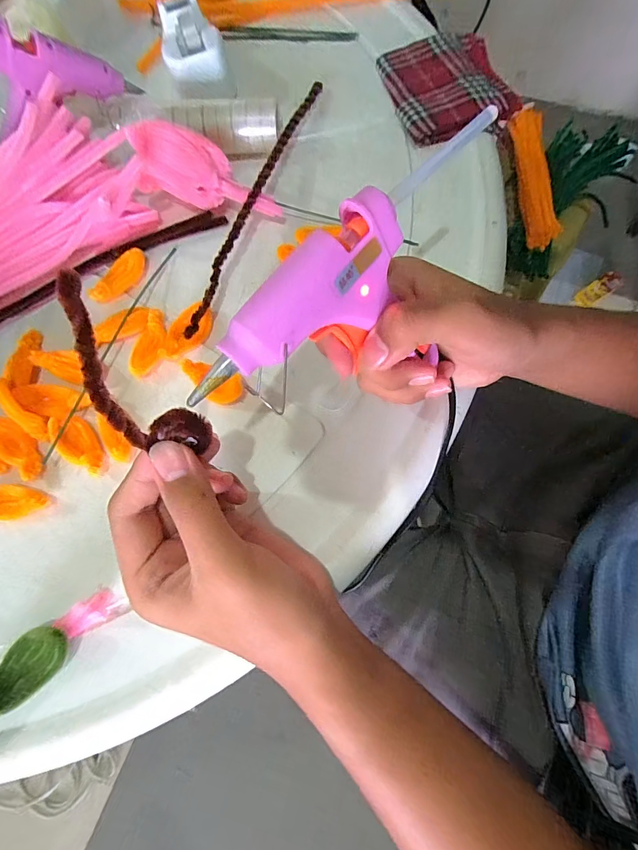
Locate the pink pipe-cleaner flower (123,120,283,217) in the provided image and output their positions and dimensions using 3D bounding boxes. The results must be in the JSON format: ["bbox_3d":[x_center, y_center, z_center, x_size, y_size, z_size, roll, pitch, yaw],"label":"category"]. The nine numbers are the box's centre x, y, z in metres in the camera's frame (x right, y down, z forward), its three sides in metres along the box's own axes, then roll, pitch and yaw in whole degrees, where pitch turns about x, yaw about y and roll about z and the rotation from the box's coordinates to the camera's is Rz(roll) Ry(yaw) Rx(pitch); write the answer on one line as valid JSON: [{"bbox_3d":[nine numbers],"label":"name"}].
[{"bbox_3d":[-0.088,-0.194,0.311,0.116,0.043,0.032,19,73,-9],"label":"pink pipe-cleaner flower"}]

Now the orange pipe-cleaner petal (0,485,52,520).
[{"bbox_3d":[-0.212,0.052,0.267,0.052,0.007,0.022,-7,73,2],"label":"orange pipe-cleaner petal"}]

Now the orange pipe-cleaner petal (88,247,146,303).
[{"bbox_3d":[-0.161,-0.119,0.315,0.018,0.011,0.054,37,79,14],"label":"orange pipe-cleaner petal"}]

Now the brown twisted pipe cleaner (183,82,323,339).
[{"bbox_3d":[-0.049,-0.186,0.312,0.010,0.017,0.266,19,75,9],"label":"brown twisted pipe cleaner"}]

